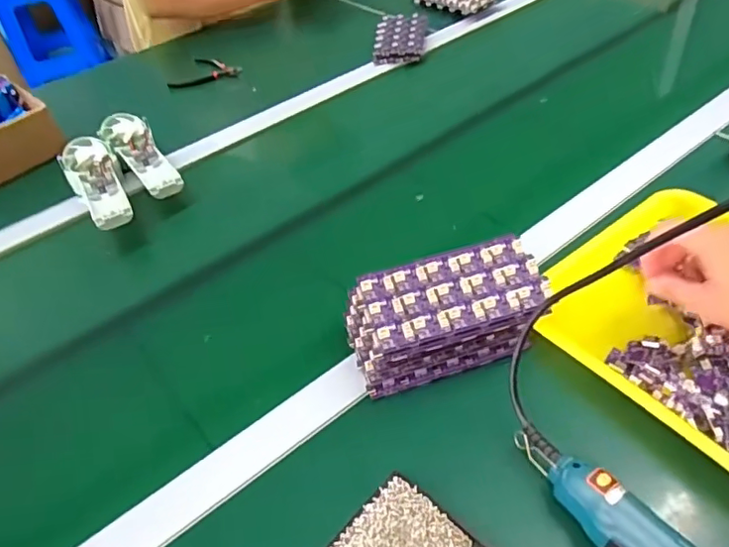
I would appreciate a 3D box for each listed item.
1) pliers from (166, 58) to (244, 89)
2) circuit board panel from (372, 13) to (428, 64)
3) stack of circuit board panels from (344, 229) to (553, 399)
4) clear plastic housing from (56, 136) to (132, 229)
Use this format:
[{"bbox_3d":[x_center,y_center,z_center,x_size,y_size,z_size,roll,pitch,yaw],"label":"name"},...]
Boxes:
[{"bbox_3d":[-0.260,-0.328,0.933,0.107,0.017,0.088,16,50,22],"label":"pliers"},{"bbox_3d":[0.060,-0.391,0.932,0.081,0.024,0.147,1,46,8],"label":"circuit board panel"},{"bbox_3d":[0.068,0.036,0.482,0.157,0.069,0.083,-16,45,-8],"label":"stack of circuit board panels"},{"bbox_3d":[-0.322,-0.113,0.678,0.058,0.027,0.175,-27,48,-18],"label":"clear plastic housing"}]

